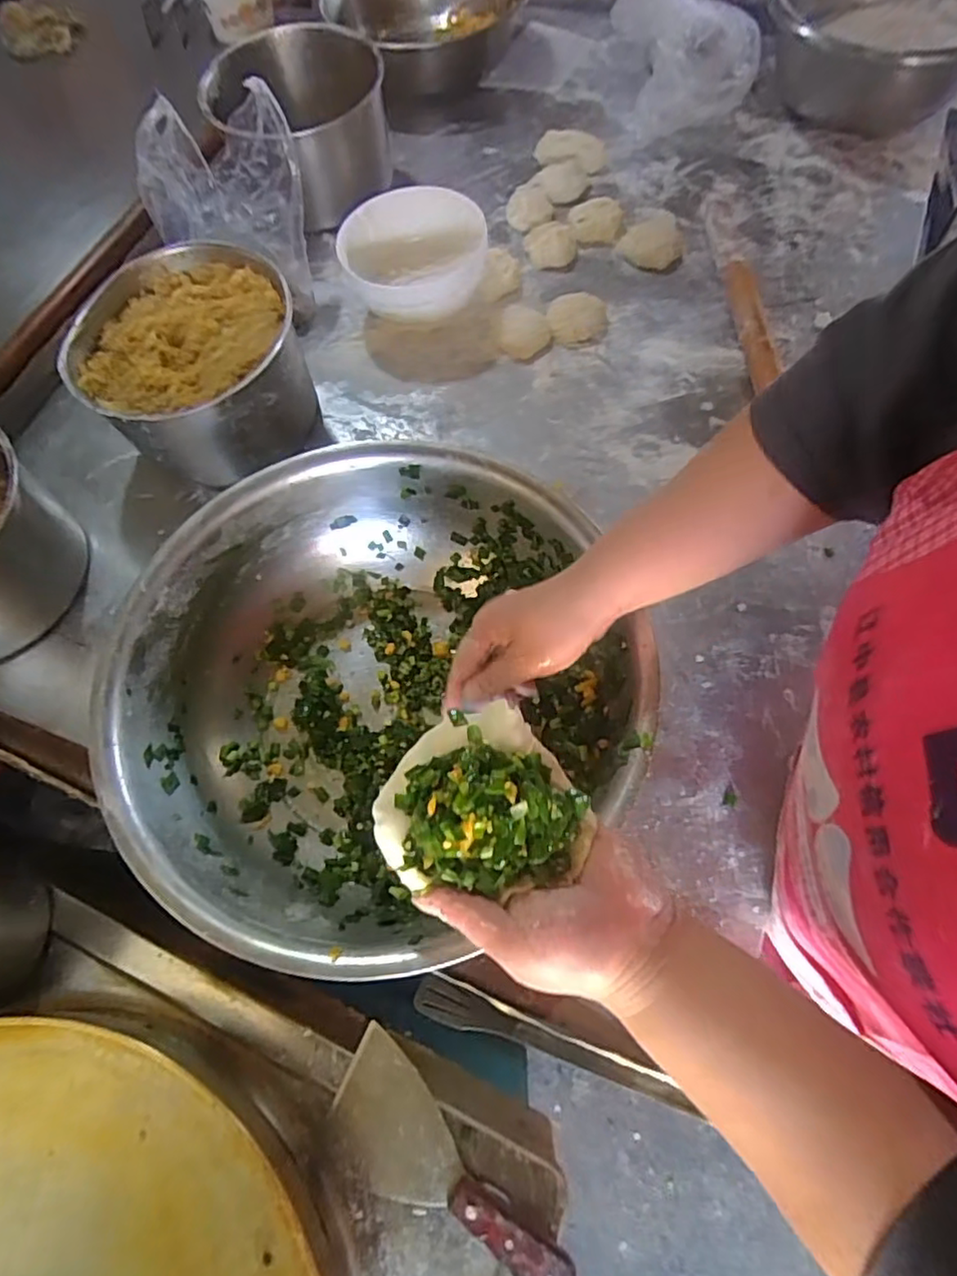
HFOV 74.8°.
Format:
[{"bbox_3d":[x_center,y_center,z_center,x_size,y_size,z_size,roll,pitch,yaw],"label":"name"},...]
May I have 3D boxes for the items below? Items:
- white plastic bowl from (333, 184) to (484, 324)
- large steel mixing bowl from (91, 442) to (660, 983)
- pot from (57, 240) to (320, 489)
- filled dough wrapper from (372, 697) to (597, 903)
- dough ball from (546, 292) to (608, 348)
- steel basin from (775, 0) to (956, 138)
[{"bbox_3d":[-0.071,-0.410,0.701,0.156,0.086,0.147,-1,66,3],"label":"white plastic bowl"},{"bbox_3d":[-0.077,0.034,0.492,0.371,0.116,0.355,-1,66,3],"label":"large steel mixing bowl"},{"bbox_3d":[-0.276,-0.265,0.630,0.199,0.120,0.205,-1,66,3],"label":"pot"},{"bbox_3d":[-0.001,0.090,0.329,0.098,0.034,0.103,-1,66,3],"label":"filled dough wrapper"},{"bbox_3d":[0.112,-0.360,0.704,0.064,0.027,0.059,-1,66,3],"label":"dough ball"},{"bbox_3d":[0.508,-0.755,0.798,0.255,0.132,0.258,14,67,9],"label":"steel basin"}]

